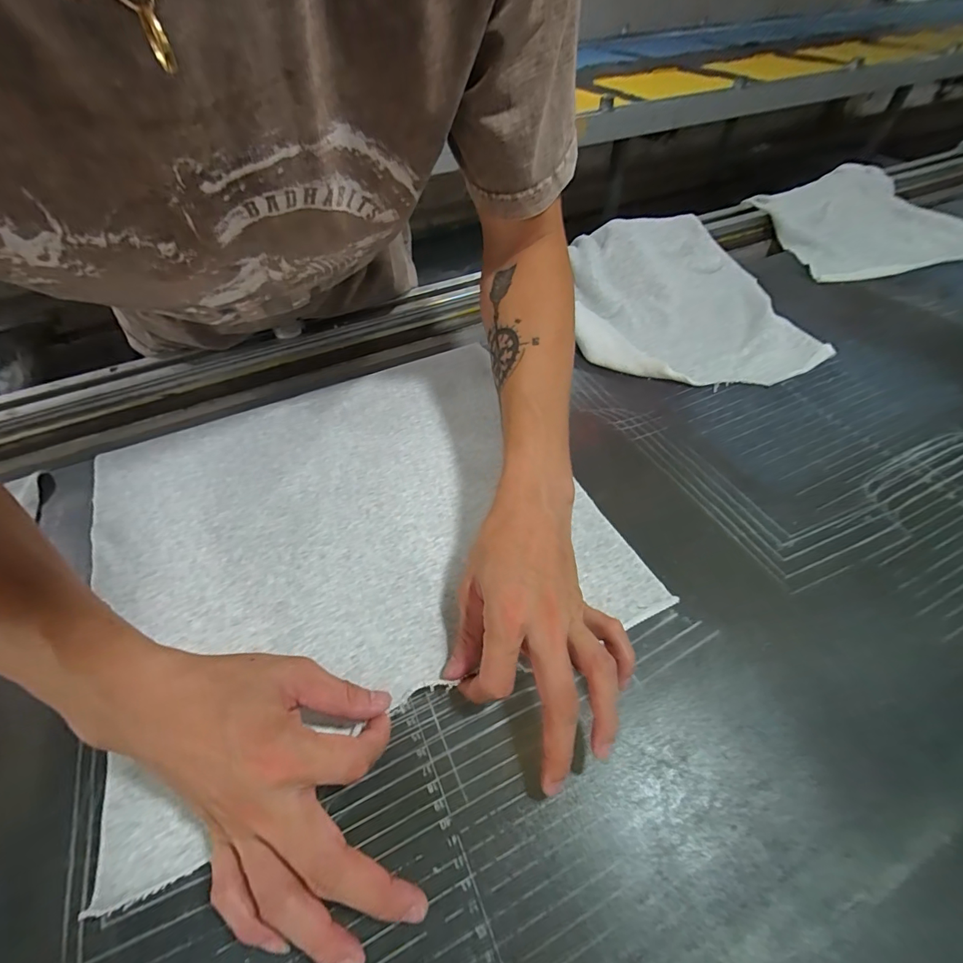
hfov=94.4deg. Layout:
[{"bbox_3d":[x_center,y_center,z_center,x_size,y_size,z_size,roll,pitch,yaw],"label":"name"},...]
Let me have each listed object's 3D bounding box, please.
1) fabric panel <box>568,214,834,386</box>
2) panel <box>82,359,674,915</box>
[{"bbox_3d":[0.251,-0.269,0.610,0.288,0.040,0.398,-3,49,1],"label":"fabric panel"},{"bbox_3d":[-0.124,0.030,0.405,0.403,0.012,0.387,-22,52,-15],"label":"panel"}]

